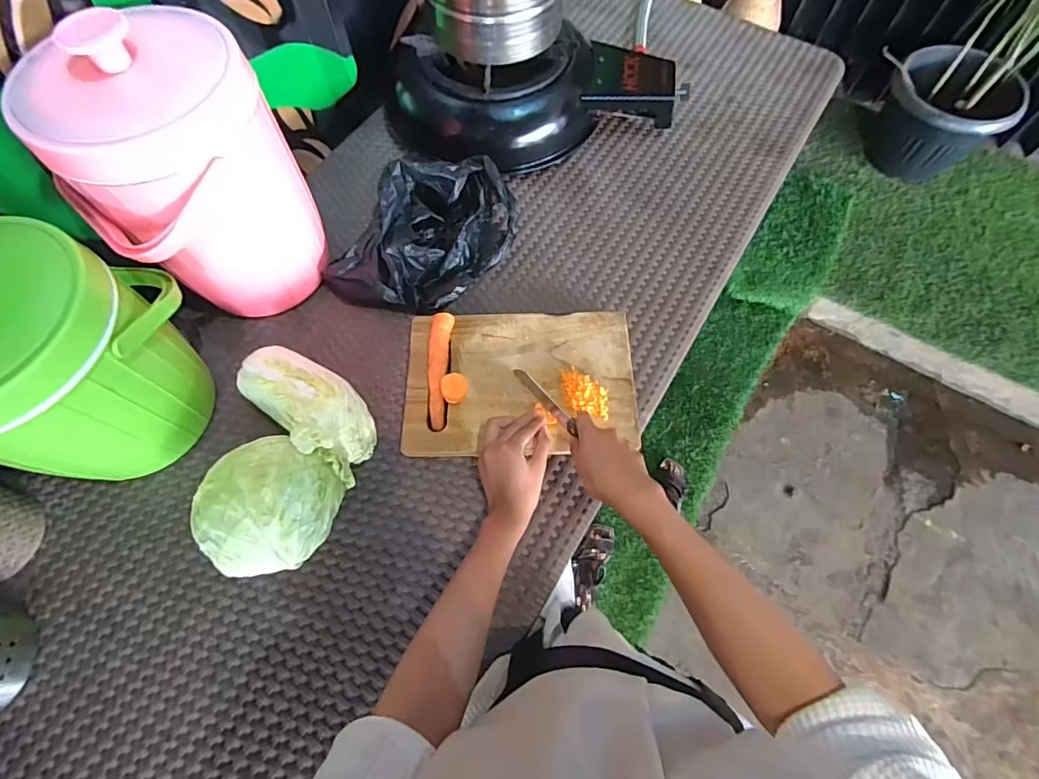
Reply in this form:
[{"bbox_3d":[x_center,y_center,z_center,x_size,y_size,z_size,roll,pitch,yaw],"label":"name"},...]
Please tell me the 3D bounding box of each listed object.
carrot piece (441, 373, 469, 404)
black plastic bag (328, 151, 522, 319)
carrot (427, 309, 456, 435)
[{"bbox_3d":[-0.082,0.001,0.618,0.033,0.037,0.030,0,66,1],"label":"carrot piece"},{"bbox_3d":[-0.131,-0.226,0.700,0.188,0.081,0.259,28,69,13],"label":"black plastic bag"},{"bbox_3d":[-0.107,-0.027,0.639,0.030,0.025,0.157,1,66,1],"label":"carrot"}]

